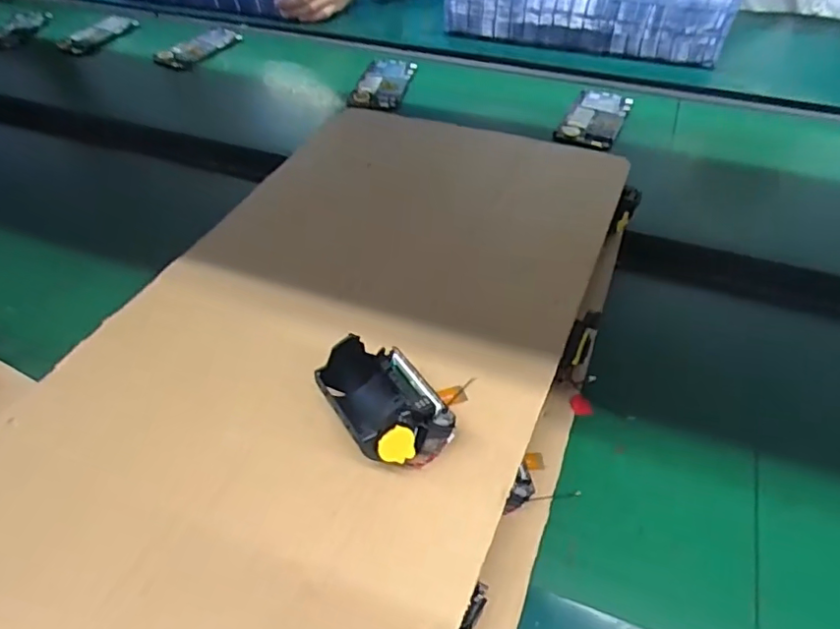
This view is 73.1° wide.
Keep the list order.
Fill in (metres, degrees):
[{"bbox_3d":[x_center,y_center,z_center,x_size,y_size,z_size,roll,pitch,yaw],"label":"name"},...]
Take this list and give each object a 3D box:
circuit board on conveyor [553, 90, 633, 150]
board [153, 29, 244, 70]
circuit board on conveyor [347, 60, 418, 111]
[{"bbox_3d":[0.207,-0.233,0.666,0.064,0.012,0.129,22,52,19],"label":"circuit board on conveyor"},{"bbox_3d":[-0.301,-0.374,0.786,0.055,0.010,0.124,25,53,22],"label":"board"},{"bbox_3d":[-0.045,-0.297,0.729,0.063,0.016,0.134,9,49,9],"label":"circuit board on conveyor"}]

